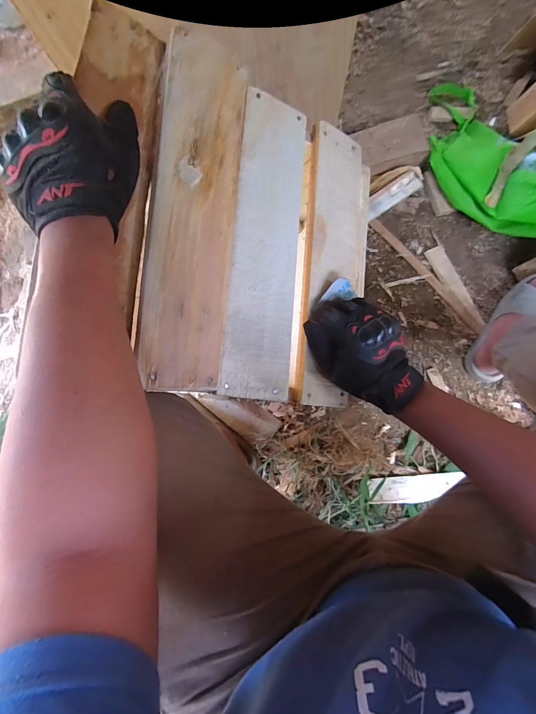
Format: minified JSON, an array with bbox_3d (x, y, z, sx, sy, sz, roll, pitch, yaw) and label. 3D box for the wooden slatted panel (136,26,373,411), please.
[{"bbox_3d":[0.021,-0.137,0.401,0.311,0.022,0.377,9,82,-33],"label":"wooden slatted panel"}]

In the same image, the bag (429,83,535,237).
[{"bbox_3d":[0.567,-0.514,0.808,0.254,0.185,0.586,-26,62,-3],"label":"bag"}]

